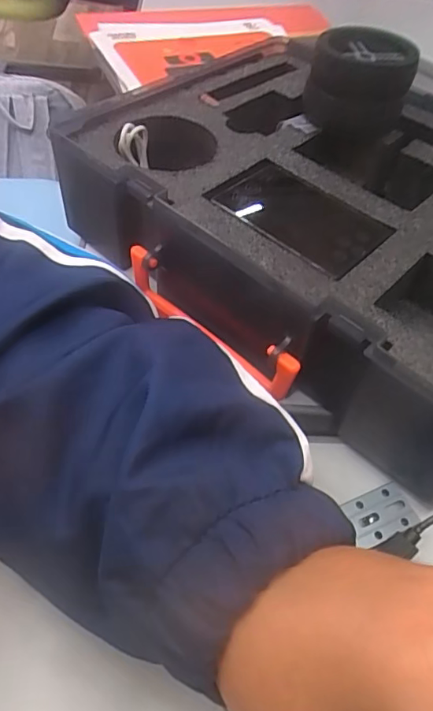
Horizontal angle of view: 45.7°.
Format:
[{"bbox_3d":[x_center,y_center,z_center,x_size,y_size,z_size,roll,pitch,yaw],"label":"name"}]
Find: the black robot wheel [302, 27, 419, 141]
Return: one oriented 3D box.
[{"bbox_3d":[0.092,-0.180,0.341,0.063,0.046,0.057,-6,53,-11],"label":"black robot wheel"}]

